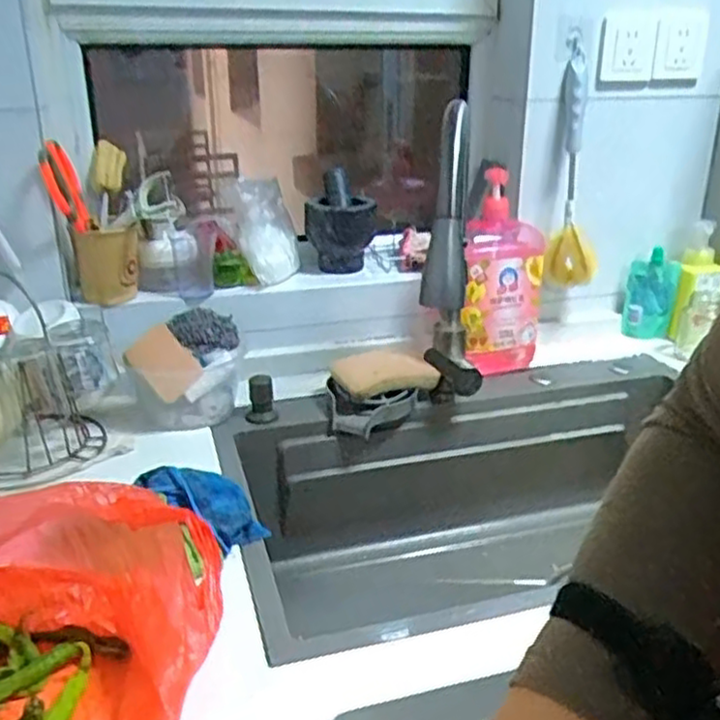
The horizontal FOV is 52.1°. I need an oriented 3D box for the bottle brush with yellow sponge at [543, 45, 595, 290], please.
[{"bbox_3d":[0.312,-0.261,1.058,0.064,0.332,0.088,7,24,19],"label":"bottle brush with yellow sponge"}]

